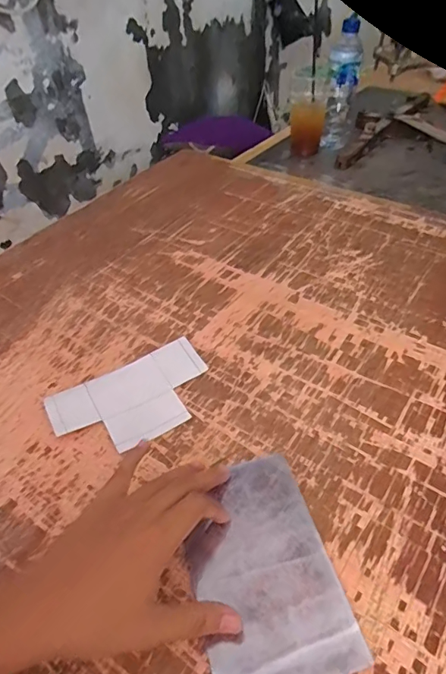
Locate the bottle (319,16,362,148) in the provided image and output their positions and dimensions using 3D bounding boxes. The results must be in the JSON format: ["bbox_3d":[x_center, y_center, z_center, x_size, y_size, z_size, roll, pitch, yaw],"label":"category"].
[{"bbox_3d":[0.237,-0.492,0.890,0.056,0.222,0.068,7,45,11],"label":"bottle"}]

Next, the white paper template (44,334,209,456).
[{"bbox_3d":[-0.091,0.064,0.469,0.165,0.006,0.100,-24,49,-20],"label":"white paper template"}]

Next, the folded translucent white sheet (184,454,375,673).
[{"bbox_3d":[0.028,0.178,0.354,0.105,0.007,0.167,-13,45,-10],"label":"folded translucent white sheet"}]

